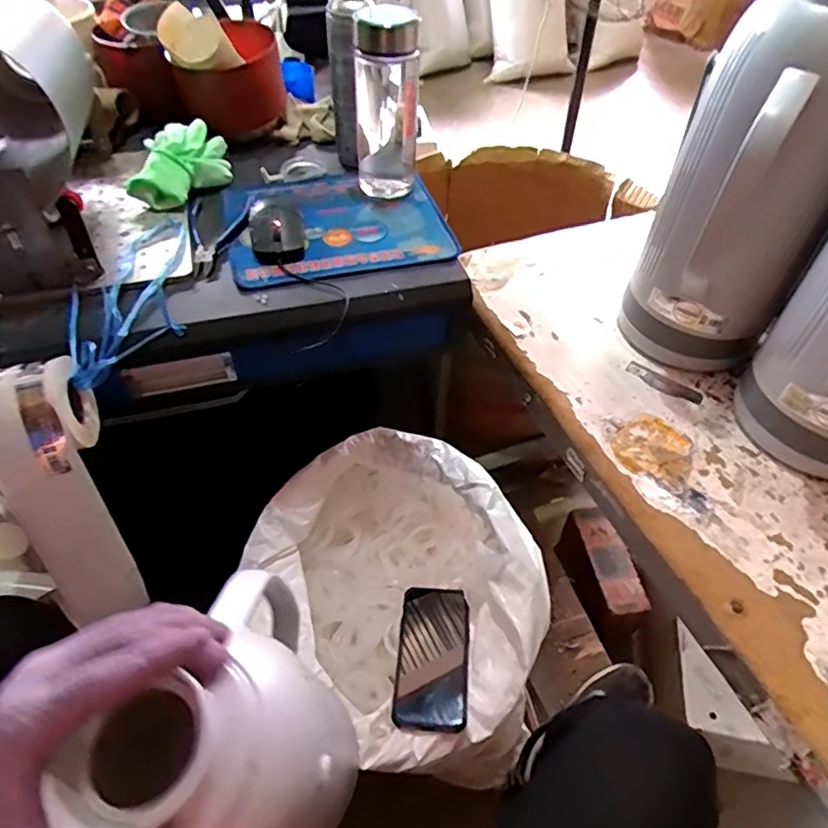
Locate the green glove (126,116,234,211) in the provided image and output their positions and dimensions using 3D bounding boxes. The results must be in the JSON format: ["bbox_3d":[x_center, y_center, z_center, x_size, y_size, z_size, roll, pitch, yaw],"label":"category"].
[{"bbox_3d":[-0.285,-0.315,0.721,0.076,0.063,0.139,16,50,14],"label":"green glove"}]

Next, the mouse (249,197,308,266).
[{"bbox_3d":[-0.159,-0.214,0.680,0.063,0.037,0.094,-10,49,-9],"label":"mouse"}]

